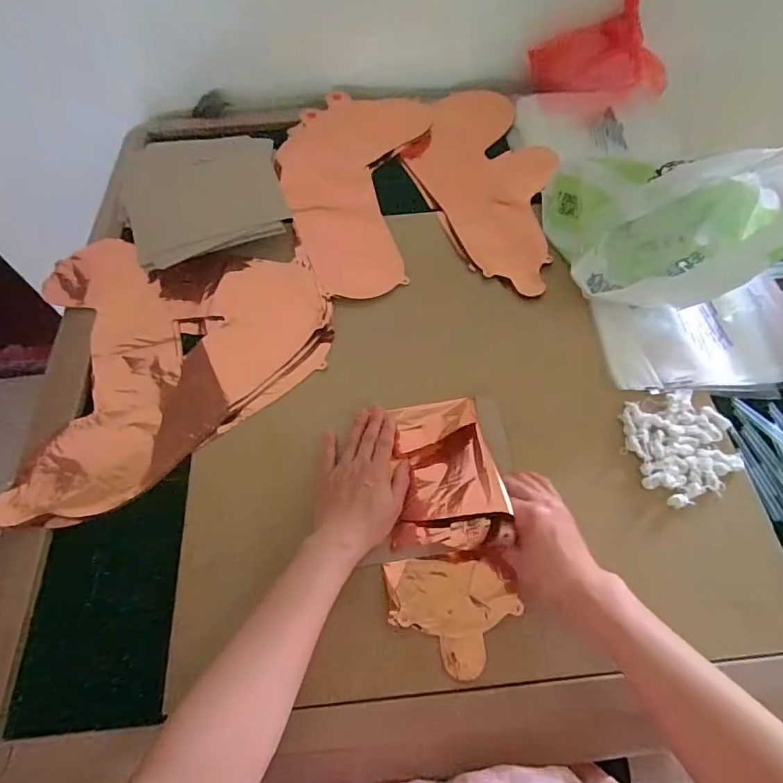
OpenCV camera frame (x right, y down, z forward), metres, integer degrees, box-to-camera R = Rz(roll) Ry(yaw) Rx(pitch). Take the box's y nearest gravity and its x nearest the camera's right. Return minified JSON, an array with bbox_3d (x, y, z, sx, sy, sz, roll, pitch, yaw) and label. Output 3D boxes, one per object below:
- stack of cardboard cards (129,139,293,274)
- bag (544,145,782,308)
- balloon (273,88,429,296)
[{"bbox_3d":[-0.267,-0.287,0.669,0.215,0.030,0.229,-21,65,-10],"label":"stack of cardboard cards"},{"bbox_3d":[0.336,-0.219,0.561,0.255,0.153,0.176,11,64,6],"label":"bag"},{"bbox_3d":[-0.069,-0.325,0.715,0.213,0.017,0.443,6,63,3],"label":"balloon"}]

